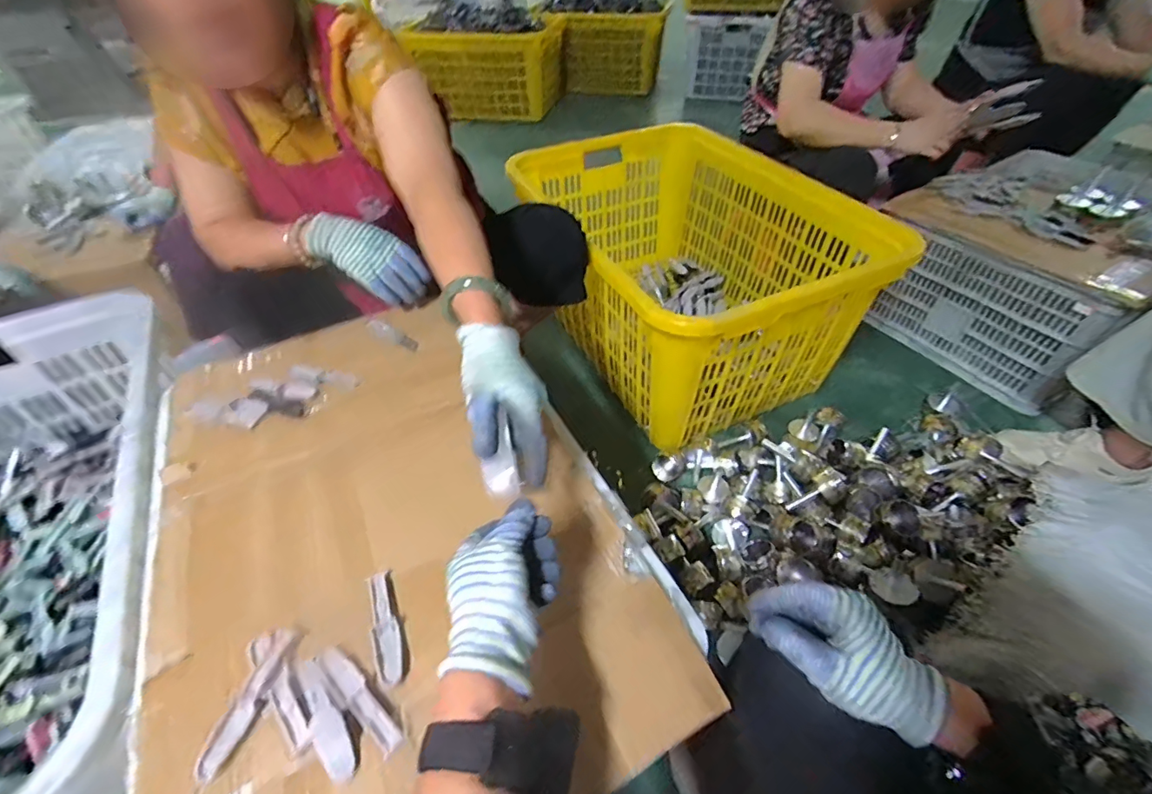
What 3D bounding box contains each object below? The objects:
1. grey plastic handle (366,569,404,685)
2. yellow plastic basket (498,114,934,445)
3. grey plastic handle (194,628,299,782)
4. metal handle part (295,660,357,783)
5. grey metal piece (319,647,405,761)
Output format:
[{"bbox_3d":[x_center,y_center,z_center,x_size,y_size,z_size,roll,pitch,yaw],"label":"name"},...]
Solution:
[{"bbox_3d":[-0.169,0.202,0.433,0.023,0.005,0.099,-20,49,-17],"label":"grey plastic handle"},{"bbox_3d":[0.237,-0.326,1.200,0.641,0.356,0.819,-23,50,-19],"label":"yellow plastic basket"},{"bbox_3d":[-0.262,0.242,0.392,0.022,0.012,0.105,13,48,14],"label":"grey plastic handle"},{"bbox_3d":[-0.196,0.249,0.382,0.022,0.009,0.099,-32,53,-26],"label":"metal handle part"},{"bbox_3d":[-0.175,0.240,0.394,0.104,0.005,0.020,34,56,29],"label":"grey metal piece"}]

